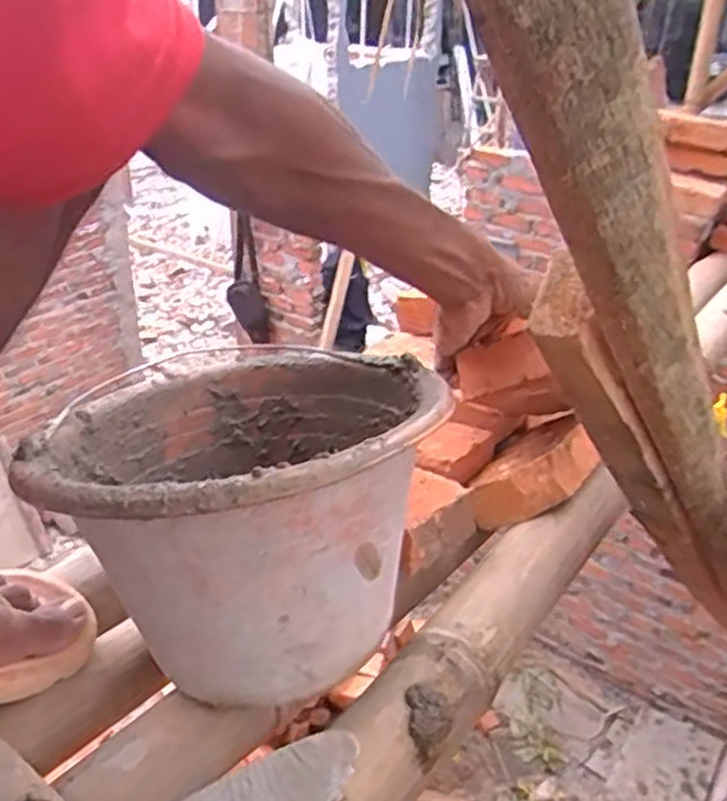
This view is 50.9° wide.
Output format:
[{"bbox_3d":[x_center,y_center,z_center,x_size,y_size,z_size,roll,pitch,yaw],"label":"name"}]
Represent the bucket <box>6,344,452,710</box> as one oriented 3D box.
[{"bbox_3d":[-0.079,0.054,0.493,0.221,0.164,0.239,1,29,-1],"label":"bucket"}]

